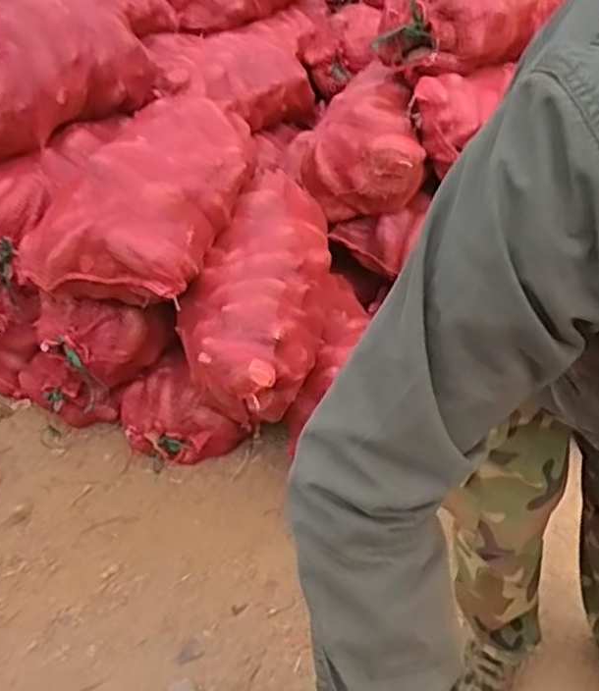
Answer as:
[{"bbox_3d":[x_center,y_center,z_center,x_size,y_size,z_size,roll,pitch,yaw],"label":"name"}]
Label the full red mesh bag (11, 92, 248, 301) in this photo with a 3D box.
[{"bbox_3d":[-0.346,-0.365,1.551,0.380,0.209,0.579,10,44,18],"label":"full red mesh bag"}]

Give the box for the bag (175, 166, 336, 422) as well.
[{"bbox_3d":[-0.080,-0.119,1.533,0.289,0.281,0.584,5,54,13],"label":"bag"}]

